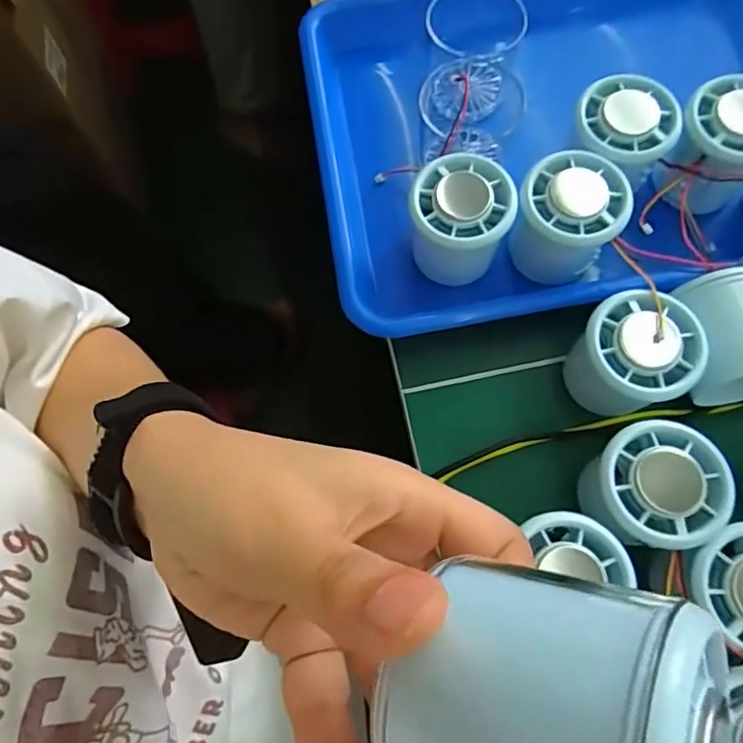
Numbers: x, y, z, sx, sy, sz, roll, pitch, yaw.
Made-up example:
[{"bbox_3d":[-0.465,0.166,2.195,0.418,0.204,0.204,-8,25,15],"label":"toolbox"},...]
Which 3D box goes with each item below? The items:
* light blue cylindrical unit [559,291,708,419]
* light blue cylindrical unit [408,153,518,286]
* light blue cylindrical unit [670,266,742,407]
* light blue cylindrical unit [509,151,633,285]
[{"bbox_3d":[0.135,-0.006,0.298,0.053,0.059,0.054,0,73,1],"label":"light blue cylindrical unit"},{"bbox_3d":[0.049,-0.082,0.319,0.053,0.063,0.049,0,73,1],"label":"light blue cylindrical unit"},{"bbox_3d":[0.185,-0.017,0.291,0.052,0.046,0.063,-3,73,0],"label":"light blue cylindrical unit"},{"bbox_3d":[0.108,-0.084,0.310,0.052,0.047,0.055,0,73,1],"label":"light blue cylindrical unit"}]

